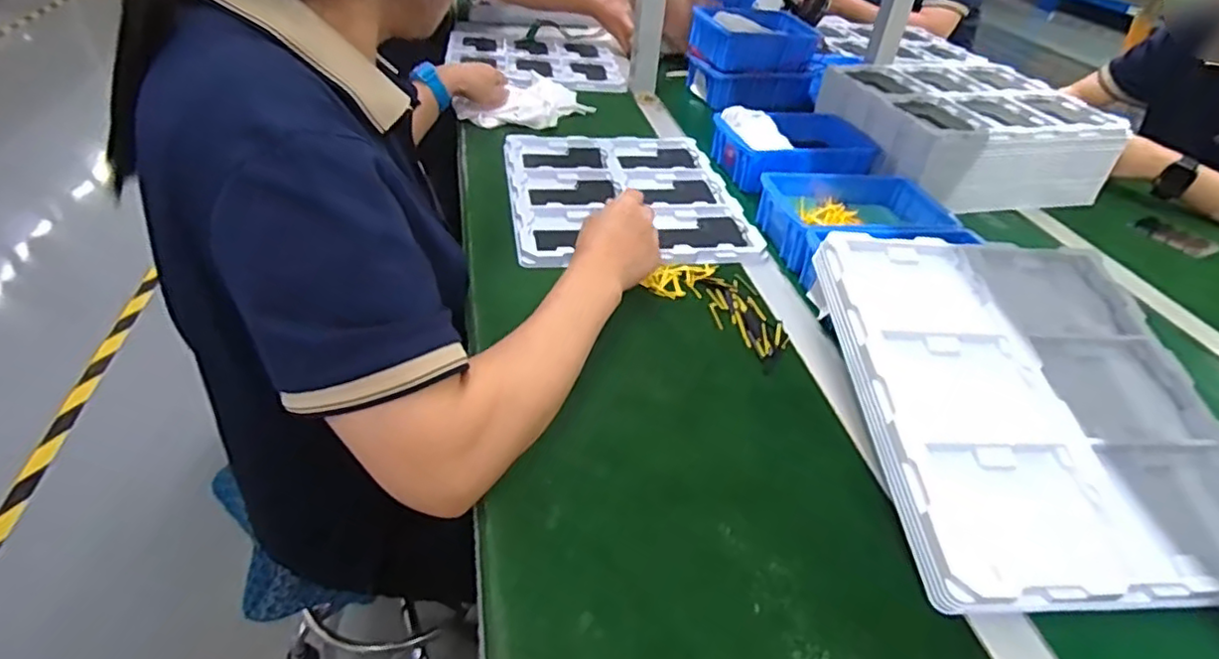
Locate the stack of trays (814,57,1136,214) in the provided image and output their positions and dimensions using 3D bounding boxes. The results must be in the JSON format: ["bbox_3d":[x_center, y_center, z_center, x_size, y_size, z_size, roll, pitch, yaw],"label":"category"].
[{"bbox_3d":[0.529,-0.310,0.993,0.332,0.110,0.301,-6,41,-14],"label":"stack of trays"}]

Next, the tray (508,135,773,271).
[{"bbox_3d":[0.014,-0.192,0.841,0.287,0.019,0.349,-3,40,-12],"label":"tray"}]

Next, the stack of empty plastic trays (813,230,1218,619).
[{"bbox_3d":[0.342,0.054,0.528,0.300,0.028,0.331,2,52,-9],"label":"stack of empty plastic trays"}]

